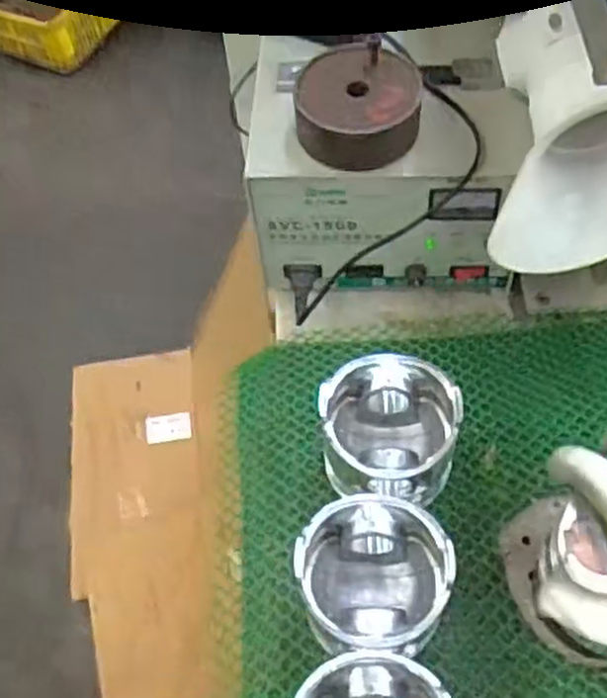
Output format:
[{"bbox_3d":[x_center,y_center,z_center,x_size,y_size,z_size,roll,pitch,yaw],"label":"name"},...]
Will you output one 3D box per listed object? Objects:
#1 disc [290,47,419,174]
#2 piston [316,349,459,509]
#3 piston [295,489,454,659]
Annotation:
[{"bbox_3d":[0.039,-0.170,0.554,0.085,0.037,0.089,-1,58,2],"label":"disc"},{"bbox_3d":[0.059,0.057,0.538,0.089,0.069,0.086,-1,58,2],"label":"piston"},{"bbox_3d":[0.043,0.141,0.484,0.085,0.074,0.087,-1,58,2],"label":"piston"}]

